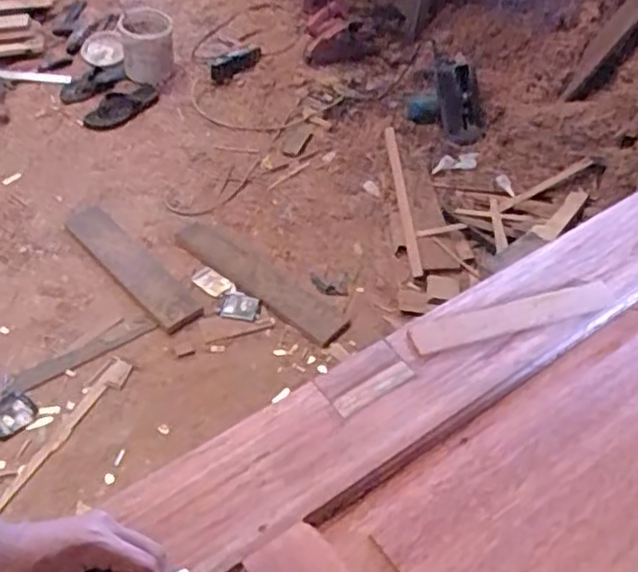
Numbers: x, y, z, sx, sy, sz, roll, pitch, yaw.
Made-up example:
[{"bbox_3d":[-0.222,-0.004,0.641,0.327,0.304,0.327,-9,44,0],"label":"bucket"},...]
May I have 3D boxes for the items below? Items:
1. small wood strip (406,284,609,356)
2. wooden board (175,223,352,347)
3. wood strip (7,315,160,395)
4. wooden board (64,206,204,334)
[{"bbox_3d":[0.201,0.031,0.706,0.235,0.008,0.034,-11,50,-17],"label":"small wood strip"},{"bbox_3d":[-0.160,-0.019,1.843,0.565,0.019,0.118,34,59,27],"label":"wooden board"},{"bbox_3d":[-0.570,0.165,1.665,0.352,0.011,0.066,-27,53,-20],"label":"wood strip"},{"bbox_3d":[-0.512,-0.066,1.843,0.126,0.020,0.532,-35,59,-30],"label":"wooden board"}]

